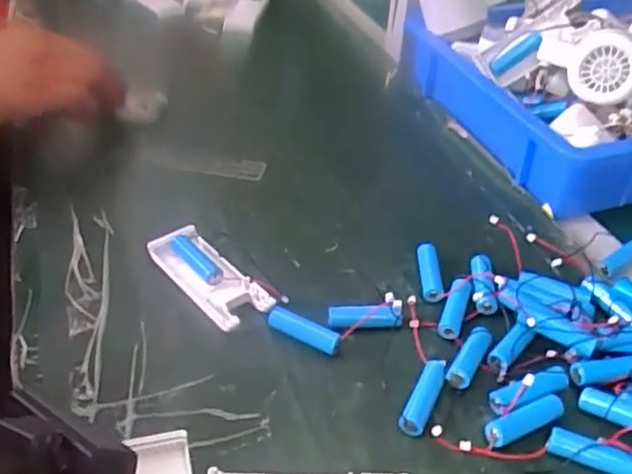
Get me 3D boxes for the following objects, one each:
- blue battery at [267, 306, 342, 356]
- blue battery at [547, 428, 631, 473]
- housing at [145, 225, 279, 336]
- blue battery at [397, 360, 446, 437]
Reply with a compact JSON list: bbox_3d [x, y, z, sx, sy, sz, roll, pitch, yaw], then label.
[{"bbox_3d":[-0.008,0.062,0.431,0.052,0.014,0.012,22,42,23],"label":"blue battery"},{"bbox_3d":[0.156,0.122,0.366,0.050,0.015,0.012,16,40,16],"label":"blue battery"},{"bbox_3d":[-0.077,0.028,0.466,0.037,0.015,0.102,-27,47,-32],"label":"housing"},{"bbox_3d":[0.064,0.094,0.392,0.016,0.015,0.048,17,40,17],"label":"blue battery"}]

